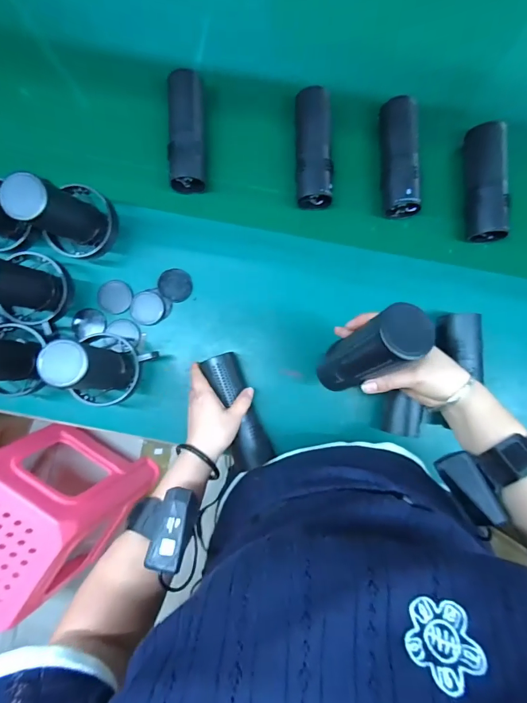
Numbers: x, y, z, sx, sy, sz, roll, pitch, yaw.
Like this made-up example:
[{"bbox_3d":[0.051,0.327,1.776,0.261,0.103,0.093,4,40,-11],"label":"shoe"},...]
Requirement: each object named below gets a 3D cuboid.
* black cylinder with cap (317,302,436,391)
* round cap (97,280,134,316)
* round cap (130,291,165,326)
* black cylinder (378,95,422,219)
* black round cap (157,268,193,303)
[{"bbox_3d":[0.106,0.003,0.390,0.046,0.163,0.050,5,71,-16],"label":"black cylinder with cap"},{"bbox_3d":[-0.231,-0.085,0.569,0.053,0.004,0.051,17,88,1],"label":"round cap"},{"bbox_3d":[-0.177,-0.066,0.559,0.050,0.004,0.050,0,87,0],"label":"round cap"},{"bbox_3d":[0.204,-0.294,0.548,0.049,0.046,0.175,-2,87,0],"label":"black cylinder"},{"bbox_3d":[-0.135,-0.101,0.559,0.050,0.007,0.050,0,87,0],"label":"black round cap"}]

